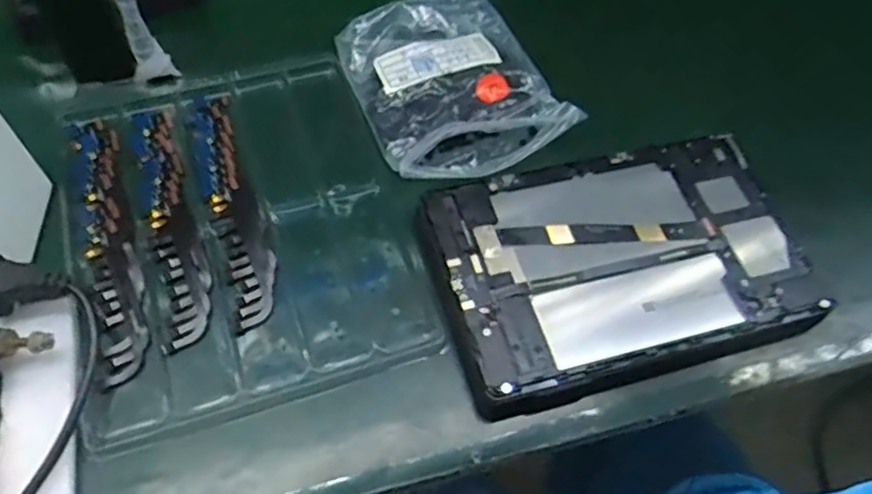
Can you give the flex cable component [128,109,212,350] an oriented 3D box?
[{"bbox_3d":[-0.183,-0.023,0.451,0.030,0.005,0.199,-16,61,-13],"label":"flex cable component"}]

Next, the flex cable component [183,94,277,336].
[{"bbox_3d":[-0.144,-0.036,0.458,0.034,0.004,0.198,-17,61,-13],"label":"flex cable component"}]

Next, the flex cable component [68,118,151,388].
[{"bbox_3d":[-0.218,-0.008,0.437,0.030,0.006,0.208,-17,61,-15],"label":"flex cable component"}]

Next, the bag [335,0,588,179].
[{"bbox_3d":[0.012,-0.132,0.509,0.139,0.024,0.170,-19,62,-16],"label":"bag"}]

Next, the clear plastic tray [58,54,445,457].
[{"bbox_3d":[-0.135,-0.024,0.453,0.216,0.015,0.270,-15,61,-13],"label":"clear plastic tray"}]

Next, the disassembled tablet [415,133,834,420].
[{"bbox_3d":[0.121,0.006,0.437,0.240,0.022,0.153,-13,61,-12],"label":"disassembled tablet"}]

